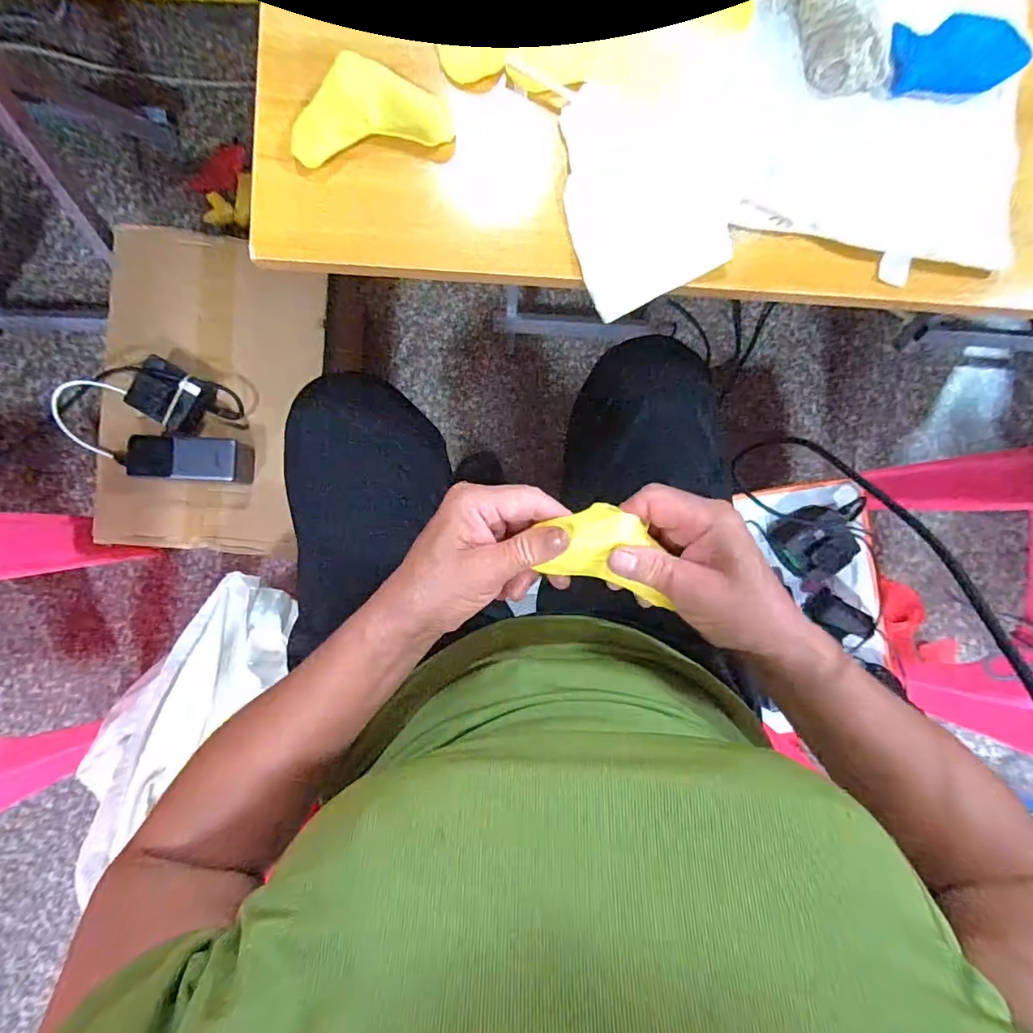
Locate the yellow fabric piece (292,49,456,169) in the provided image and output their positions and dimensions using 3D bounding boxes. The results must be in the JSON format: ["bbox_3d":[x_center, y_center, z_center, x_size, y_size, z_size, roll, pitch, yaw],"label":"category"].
[{"bbox_3d":[-0.101,-0.279,0.333,0.107,0.016,0.056,-13,90,-2],"label":"yellow fabric piece"}]

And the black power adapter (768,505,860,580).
[{"bbox_3d":[0.386,0.032,0.629,0.082,0.050,0.089,0,90,-2],"label":"black power adapter"}]

